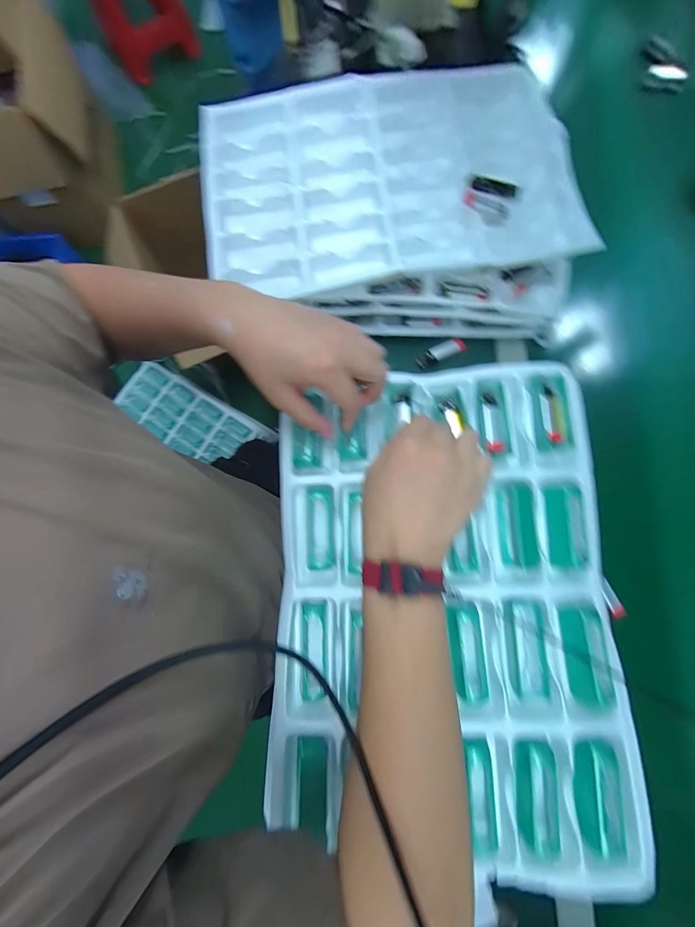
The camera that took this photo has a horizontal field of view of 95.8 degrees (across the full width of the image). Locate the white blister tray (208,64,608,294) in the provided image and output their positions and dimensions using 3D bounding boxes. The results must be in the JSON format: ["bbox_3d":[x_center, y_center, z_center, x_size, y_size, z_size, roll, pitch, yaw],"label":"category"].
[{"bbox_3d":[0.044,-0.369,0.409,0.459,0.041,0.302,-5,81,1],"label":"white blister tray"}]

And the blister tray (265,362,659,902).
[{"bbox_3d":[0.087,0.120,0.296,0.304,0.032,0.439,-1,78,1],"label":"blister tray"}]

